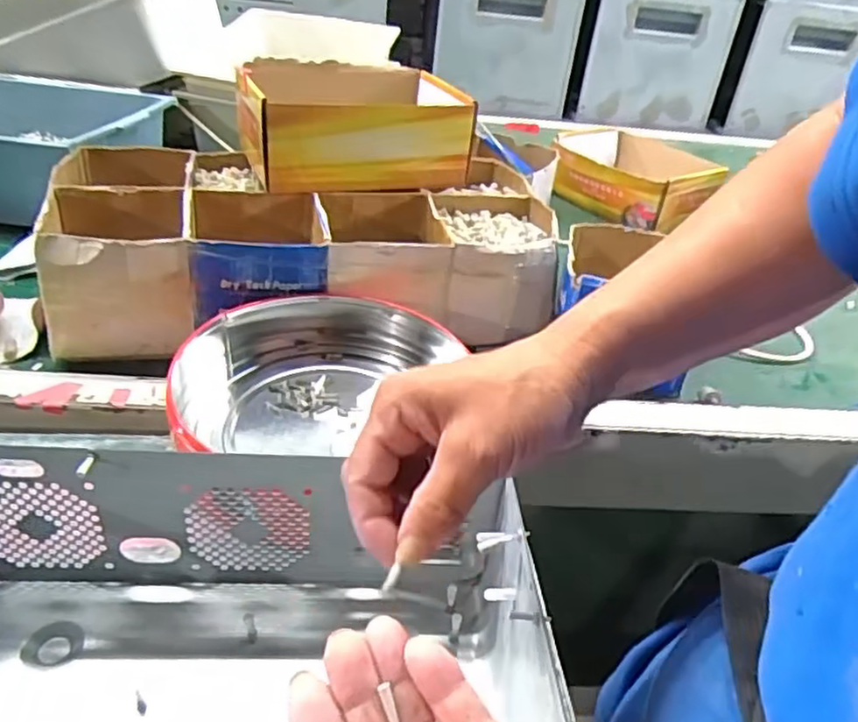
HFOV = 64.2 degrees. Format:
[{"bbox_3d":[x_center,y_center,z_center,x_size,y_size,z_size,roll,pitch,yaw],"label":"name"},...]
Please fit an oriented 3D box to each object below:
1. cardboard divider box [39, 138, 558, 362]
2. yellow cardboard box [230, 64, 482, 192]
[{"bbox_3d":[-0.126,-0.131,0.753,0.497,0.113,0.271,-3,34,-14],"label":"cardboard divider box"},{"bbox_3d":[-0.086,-0.266,0.778,0.238,0.092,0.186,-10,36,-24],"label":"yellow cardboard box"}]

